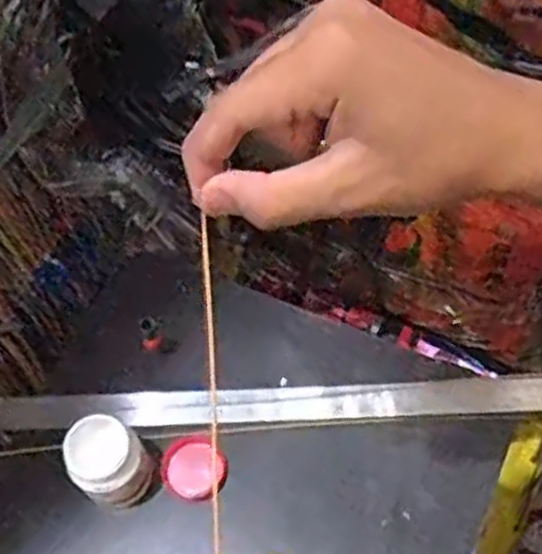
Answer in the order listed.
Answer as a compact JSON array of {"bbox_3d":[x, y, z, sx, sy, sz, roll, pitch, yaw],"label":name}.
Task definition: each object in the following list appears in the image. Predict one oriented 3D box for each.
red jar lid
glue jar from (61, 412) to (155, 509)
[{"bbox_3d":[-0.065,0.163,0.675,0.055,0.006,0.053,-2,60,3],"label":"red jar lid"},{"bbox_3d":[-0.129,0.151,0.643,0.057,0.075,0.057,-2,60,3],"label":"glue jar"}]

